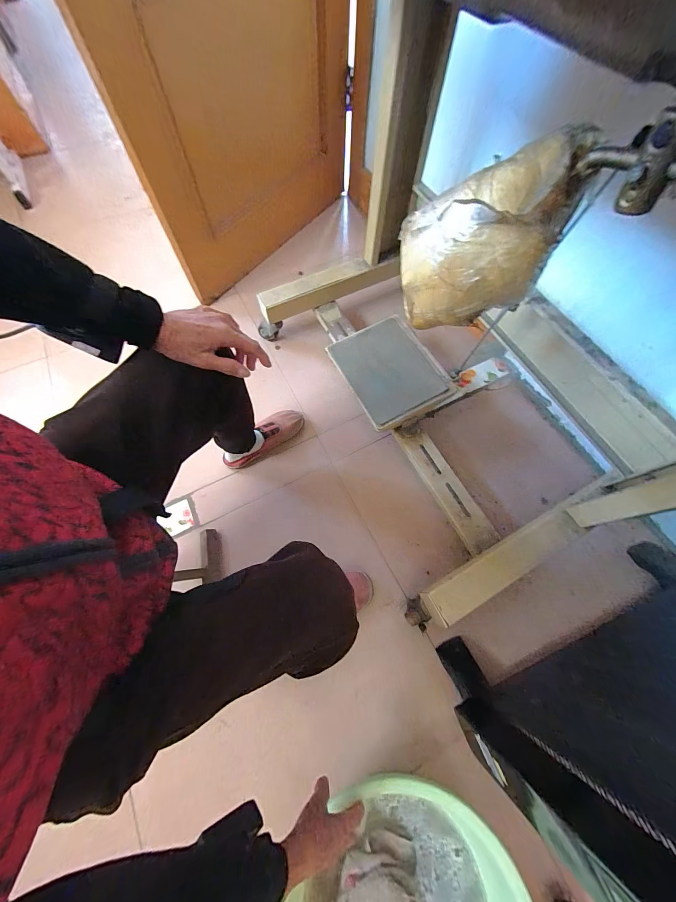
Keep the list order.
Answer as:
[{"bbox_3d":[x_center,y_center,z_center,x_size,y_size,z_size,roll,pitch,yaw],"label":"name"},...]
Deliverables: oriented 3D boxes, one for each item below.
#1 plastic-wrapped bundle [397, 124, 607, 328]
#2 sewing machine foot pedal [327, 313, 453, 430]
[{"bbox_3d":[0.128,-0.191,0.283,0.133,0.132,0.074,3,66,0],"label":"plastic-wrapped bundle"},{"bbox_3d":[0.121,-0.197,0.742,0.204,0.021,0.256,-28,69,-2],"label":"sewing machine foot pedal"}]

